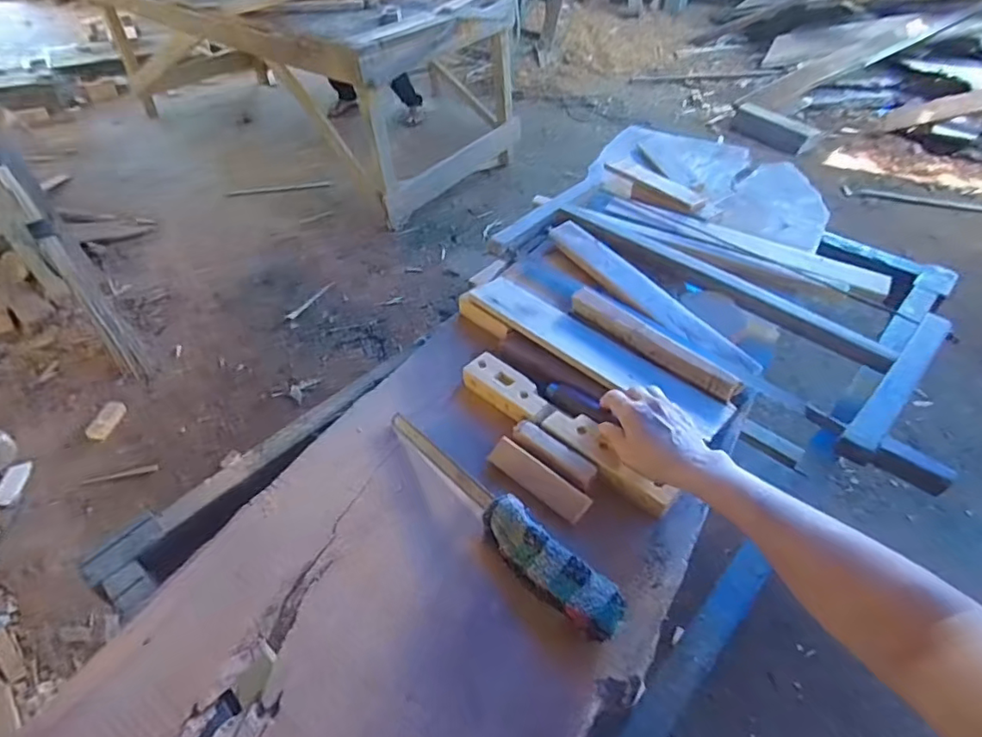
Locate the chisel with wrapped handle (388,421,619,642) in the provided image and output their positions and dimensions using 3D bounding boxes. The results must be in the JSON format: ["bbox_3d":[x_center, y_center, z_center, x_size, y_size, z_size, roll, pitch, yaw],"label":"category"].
[{"bbox_3d":[-0.006,0.141,0.560,0.051,0.042,0.329,-36,55,-27],"label":"chisel with wrapped handle"}]

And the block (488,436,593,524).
[{"bbox_3d":[0.051,0.116,0.587,0.119,0.009,0.034,33,56,28],"label":"block"}]

